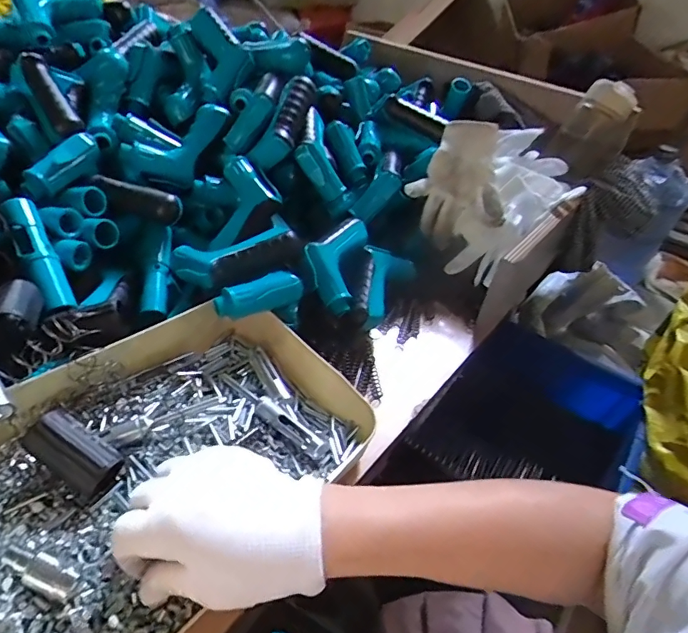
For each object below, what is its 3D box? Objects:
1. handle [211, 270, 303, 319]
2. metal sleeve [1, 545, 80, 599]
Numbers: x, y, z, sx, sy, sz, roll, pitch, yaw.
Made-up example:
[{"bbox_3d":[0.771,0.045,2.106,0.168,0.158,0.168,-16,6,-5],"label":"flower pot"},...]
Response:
[{"bbox_3d":[-0.087,-0.022,0.460,0.085,0.024,0.030,-19,47,-28],"label":"handle"},{"bbox_3d":[-0.187,0.157,0.282,0.049,0.014,0.016,20,42,15],"label":"metal sleeve"}]

